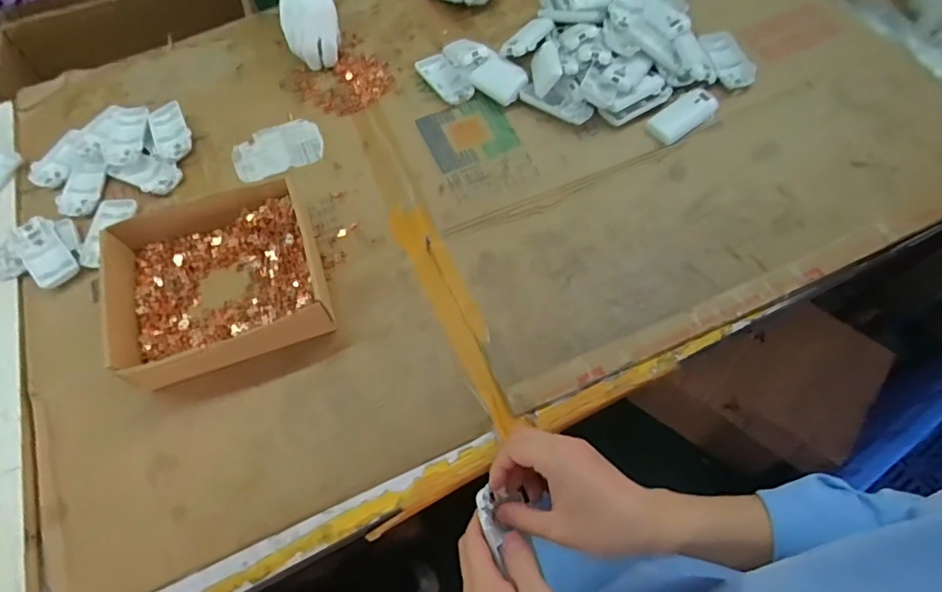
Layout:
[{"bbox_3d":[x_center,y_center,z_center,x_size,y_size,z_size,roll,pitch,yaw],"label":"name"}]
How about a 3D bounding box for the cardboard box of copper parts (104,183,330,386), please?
[{"bbox_3d":[-0.284,-0.023,0.600,0.228,0.069,0.207,-21,64,-10],"label":"cardboard box of copper parts"}]

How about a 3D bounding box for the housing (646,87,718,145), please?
[{"bbox_3d":[0.277,-0.236,0.708,0.099,0.021,0.052,-33,67,-15],"label":"housing"}]

